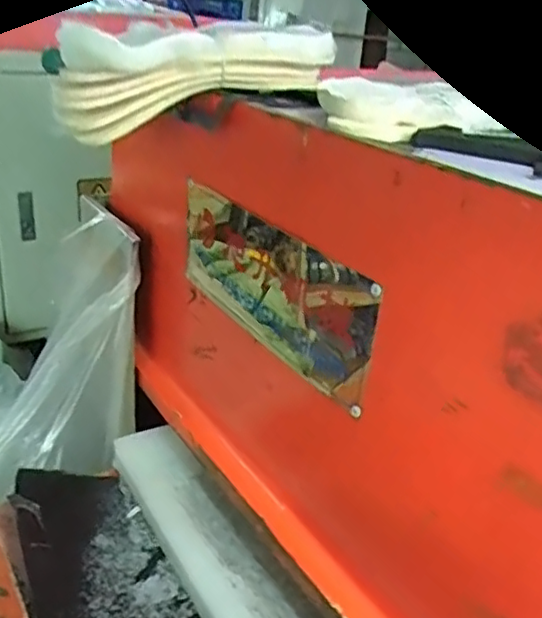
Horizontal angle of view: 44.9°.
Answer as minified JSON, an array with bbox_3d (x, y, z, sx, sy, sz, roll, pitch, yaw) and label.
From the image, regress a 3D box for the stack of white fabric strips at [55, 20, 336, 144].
[{"bbox_3d":[-0.050,-0.194,0.545,0.253,0.074,0.053,-12,30,-37],"label":"stack of white fabric strips"}]

